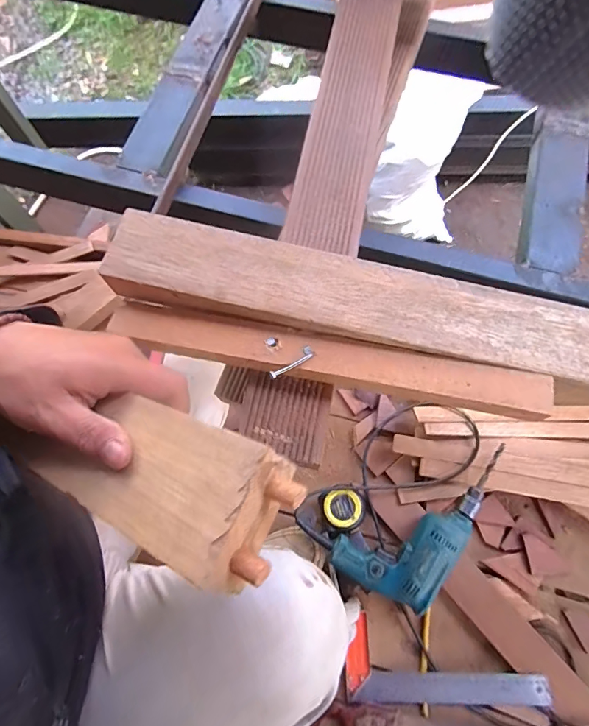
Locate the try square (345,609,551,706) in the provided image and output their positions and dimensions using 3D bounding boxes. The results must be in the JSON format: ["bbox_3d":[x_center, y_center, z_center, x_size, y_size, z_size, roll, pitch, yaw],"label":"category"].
[{"bbox_3d":[0.235,0.469,0.635,0.304,0.019,0.121,1,84,3],"label":"try square"}]

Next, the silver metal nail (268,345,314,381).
[{"bbox_3d":[-0.002,0.000,0.303,0.037,0.010,0.009,-31,72,-9],"label":"silver metal nail"}]

